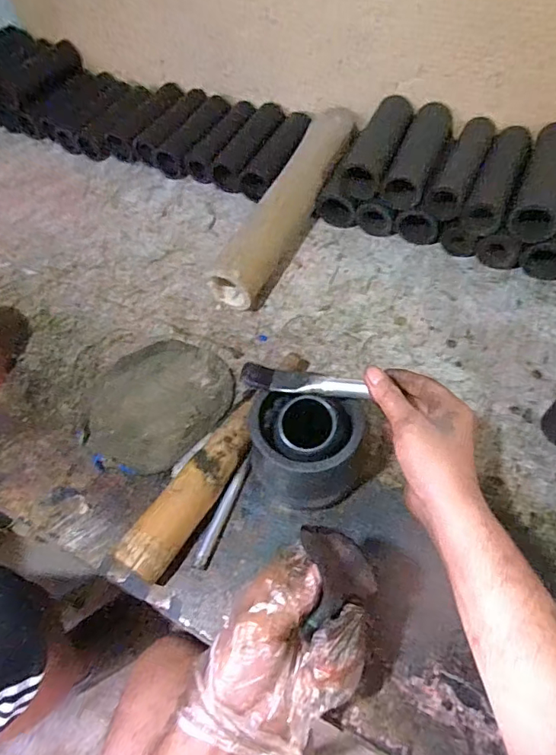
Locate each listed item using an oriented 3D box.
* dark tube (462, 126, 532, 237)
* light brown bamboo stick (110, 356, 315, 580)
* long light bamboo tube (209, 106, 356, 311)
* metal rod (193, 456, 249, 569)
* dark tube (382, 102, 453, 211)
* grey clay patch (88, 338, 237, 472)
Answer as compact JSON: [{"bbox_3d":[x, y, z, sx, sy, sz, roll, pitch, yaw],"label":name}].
[{"bbox_3d":[0.301,-0.270,0.641,0.051,0.051,0.172,21,59,18],"label":"dark tube"},{"bbox_3d":[-0.055,0.076,0.497,0.039,0.055,0.285,26,62,19],"label":"light brown bamboo stick"},{"bbox_3d":[0.020,-0.260,0.703,0.070,0.081,0.389,20,60,16],"label":"long light bamboo tube"},{"bbox_3d":[-0.056,0.136,0.481,0.012,0.014,0.116,17,59,14],"label":"metal rod"},{"bbox_3d":[0.206,-0.317,0.676,0.062,0.051,0.178,19,58,17],"label":"dark tube"},{"bbox_3d":[-0.141,0.028,0.556,0.153,0.016,0.162,21,60,16],"label":"grey clay patch"}]

